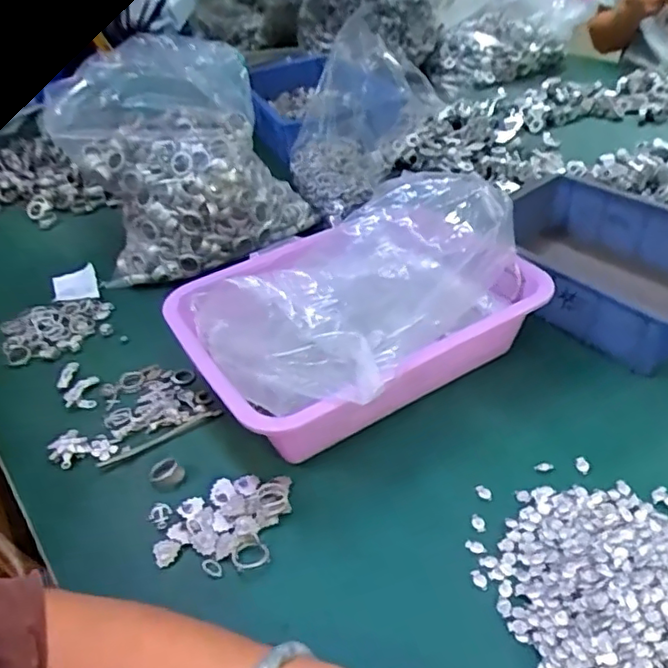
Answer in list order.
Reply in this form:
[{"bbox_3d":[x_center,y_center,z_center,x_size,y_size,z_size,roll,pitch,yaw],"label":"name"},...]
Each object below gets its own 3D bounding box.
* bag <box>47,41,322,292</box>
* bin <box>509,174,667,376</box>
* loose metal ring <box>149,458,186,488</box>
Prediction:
[{"bbox_3d":[-0.170,-0.198,0.695,0.235,0.218,0.151,-1,38,7],"label":"bag"},{"bbox_3d":[0.269,-0.069,0.619,0.180,0.070,0.233,-32,44,-29],"label":"bin"},{"bbox_3d":[-0.135,0.113,0.497,0.025,0.008,0.024,-4,38,3],"label":"loose metal ring"}]

